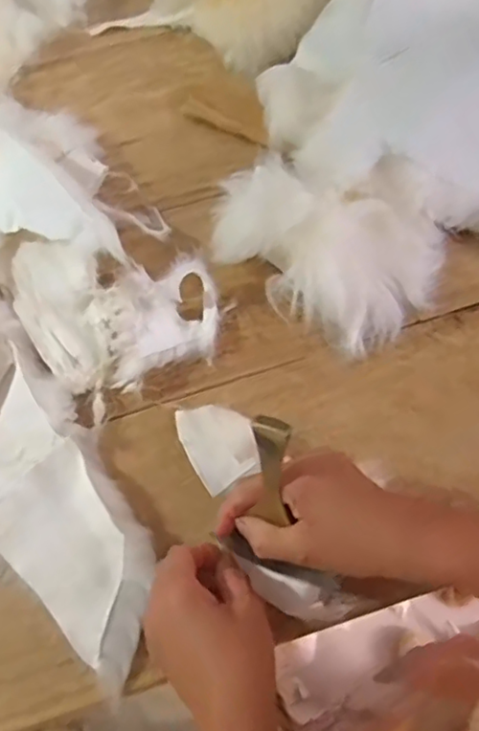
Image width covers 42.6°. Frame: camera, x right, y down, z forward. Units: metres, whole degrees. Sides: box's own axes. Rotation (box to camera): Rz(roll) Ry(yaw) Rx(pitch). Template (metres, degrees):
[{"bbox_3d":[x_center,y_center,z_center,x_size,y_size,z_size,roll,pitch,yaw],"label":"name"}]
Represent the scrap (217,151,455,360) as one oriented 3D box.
[{"bbox_3d":[0.072,-0.118,0.517,0.206,0.058,0.154,41,73,16],"label":"scrap"}]

